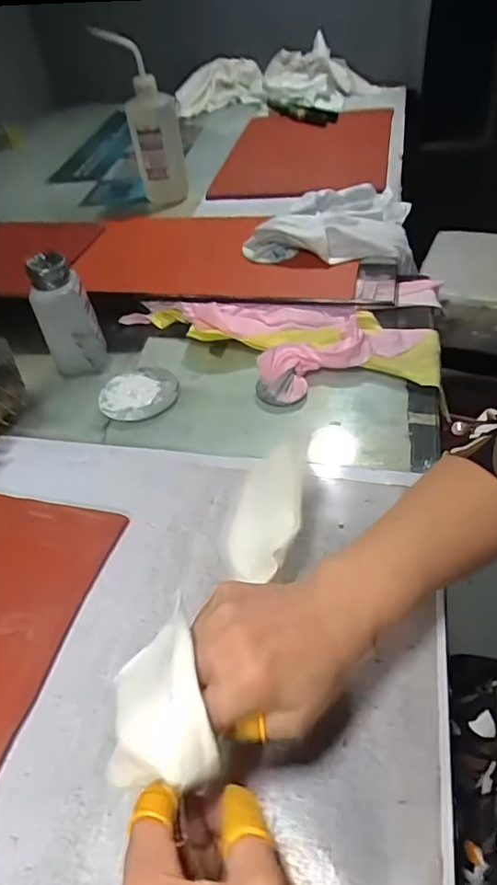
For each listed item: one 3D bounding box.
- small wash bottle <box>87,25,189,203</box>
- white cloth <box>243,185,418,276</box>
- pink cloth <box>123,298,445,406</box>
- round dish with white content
[{"bbox_3d":[-0.146,-0.460,0.785,0.093,0.237,0.057,-3,46,5],"label":"small wash bottle"},{"bbox_3d":[0.106,-0.278,0.691,0.216,0.081,0.142,1,46,8],"label":"white cloth"},{"bbox_3d":[0.021,-0.106,0.579,0.355,0.030,0.145,6,47,13],"label":"pink cloth"},{"bbox_3d":[-0.117,-0.052,0.567,0.085,0.010,0.079,-4,46,4],"label":"round dish with white content"}]

